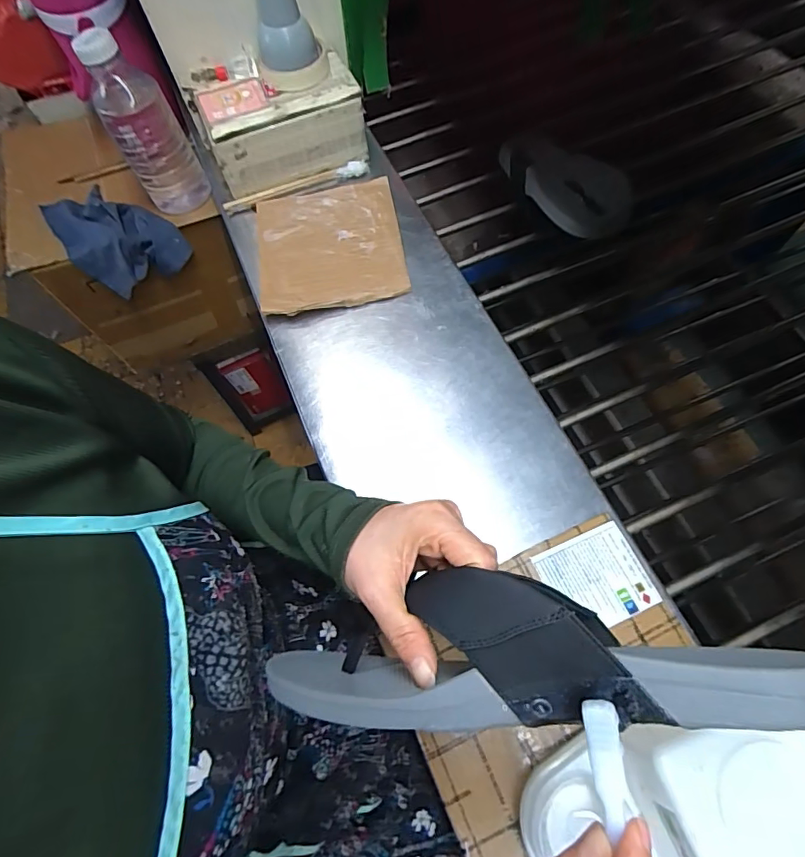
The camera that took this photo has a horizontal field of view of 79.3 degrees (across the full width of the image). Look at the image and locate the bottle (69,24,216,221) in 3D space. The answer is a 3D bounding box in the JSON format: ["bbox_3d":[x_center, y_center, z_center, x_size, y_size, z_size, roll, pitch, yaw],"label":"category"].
[{"bbox_3d":[-0.346,-0.400,0.673,0.092,0.233,0.072,-26,66,-8],"label":"bottle"}]

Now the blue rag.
[{"bbox_3d":[-0.449,-0.297,0.752,0.218,0.073,0.136,39,73,19],"label":"blue rag"}]

